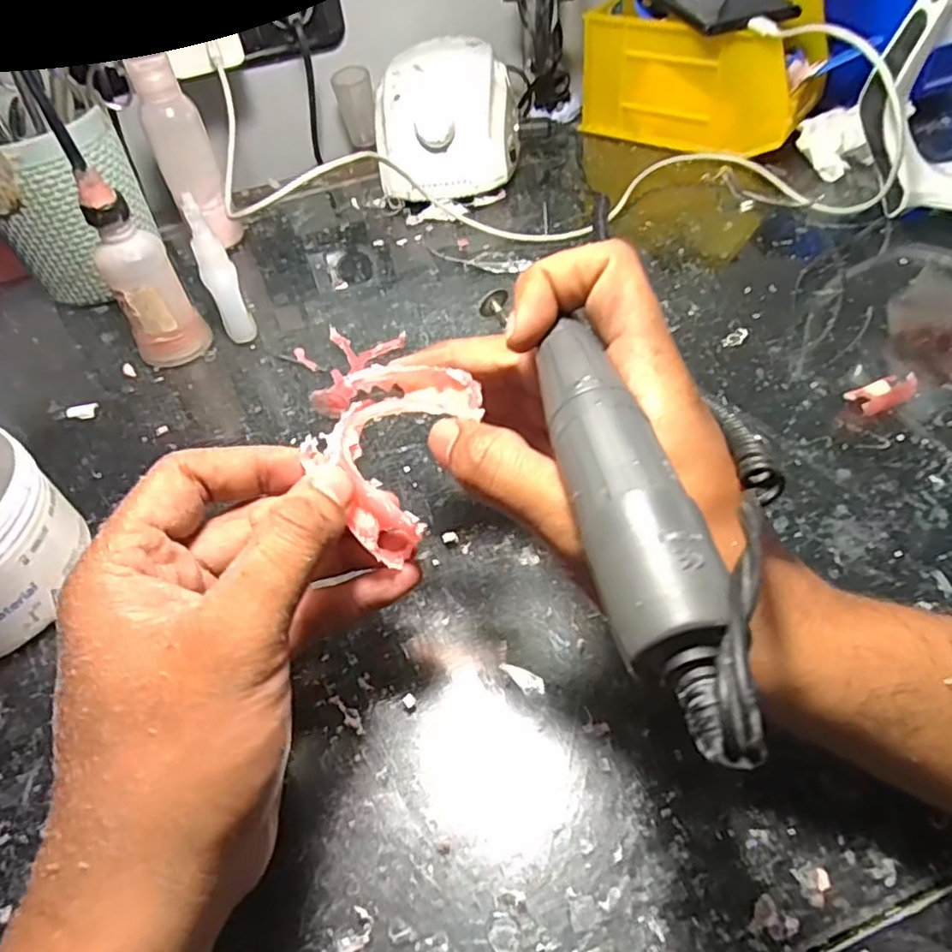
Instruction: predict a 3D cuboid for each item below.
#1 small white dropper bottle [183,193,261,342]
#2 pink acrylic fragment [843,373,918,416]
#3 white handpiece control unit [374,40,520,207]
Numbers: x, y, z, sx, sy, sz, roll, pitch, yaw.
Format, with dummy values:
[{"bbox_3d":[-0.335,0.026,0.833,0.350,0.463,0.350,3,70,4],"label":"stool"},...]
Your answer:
[{"bbox_3d":[-0.152,-0.118,0.381,0.019,0.085,0.020,-21,51,-12],"label":"small white dropper bottle"},{"bbox_3d":[0.206,-0.040,0.325,0.040,0.011,0.014,-18,51,-10],"label":"pink acrylic fragment"},{"bbox_3d":[-0.020,-0.274,0.502,0.105,0.079,0.128,-2,50,4],"label":"white handpiece control unit"}]

